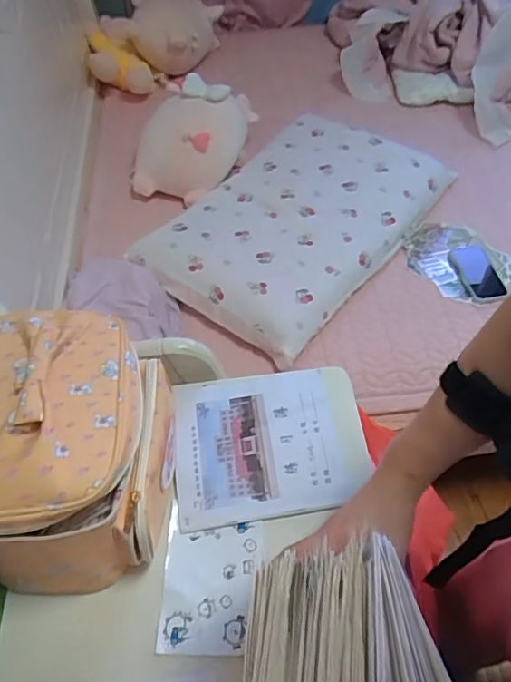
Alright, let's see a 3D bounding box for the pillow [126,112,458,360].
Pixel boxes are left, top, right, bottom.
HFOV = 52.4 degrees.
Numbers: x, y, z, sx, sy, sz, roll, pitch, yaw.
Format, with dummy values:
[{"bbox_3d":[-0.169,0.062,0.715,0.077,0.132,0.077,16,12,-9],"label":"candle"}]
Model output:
[{"bbox_3d":[0.104,-0.276,1.182,0.423,0.115,0.662,34,63,25],"label":"pillow"}]

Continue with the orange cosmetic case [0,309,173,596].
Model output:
[{"bbox_3d":[-0.182,0.099,0.527,0.179,0.181,0.249,-3,54,2],"label":"orange cosmetic case"}]

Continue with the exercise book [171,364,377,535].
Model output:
[{"bbox_3d":[0.016,0.116,0.615,0.219,0.015,0.180,-8,54,-2],"label":"exercise book"}]

